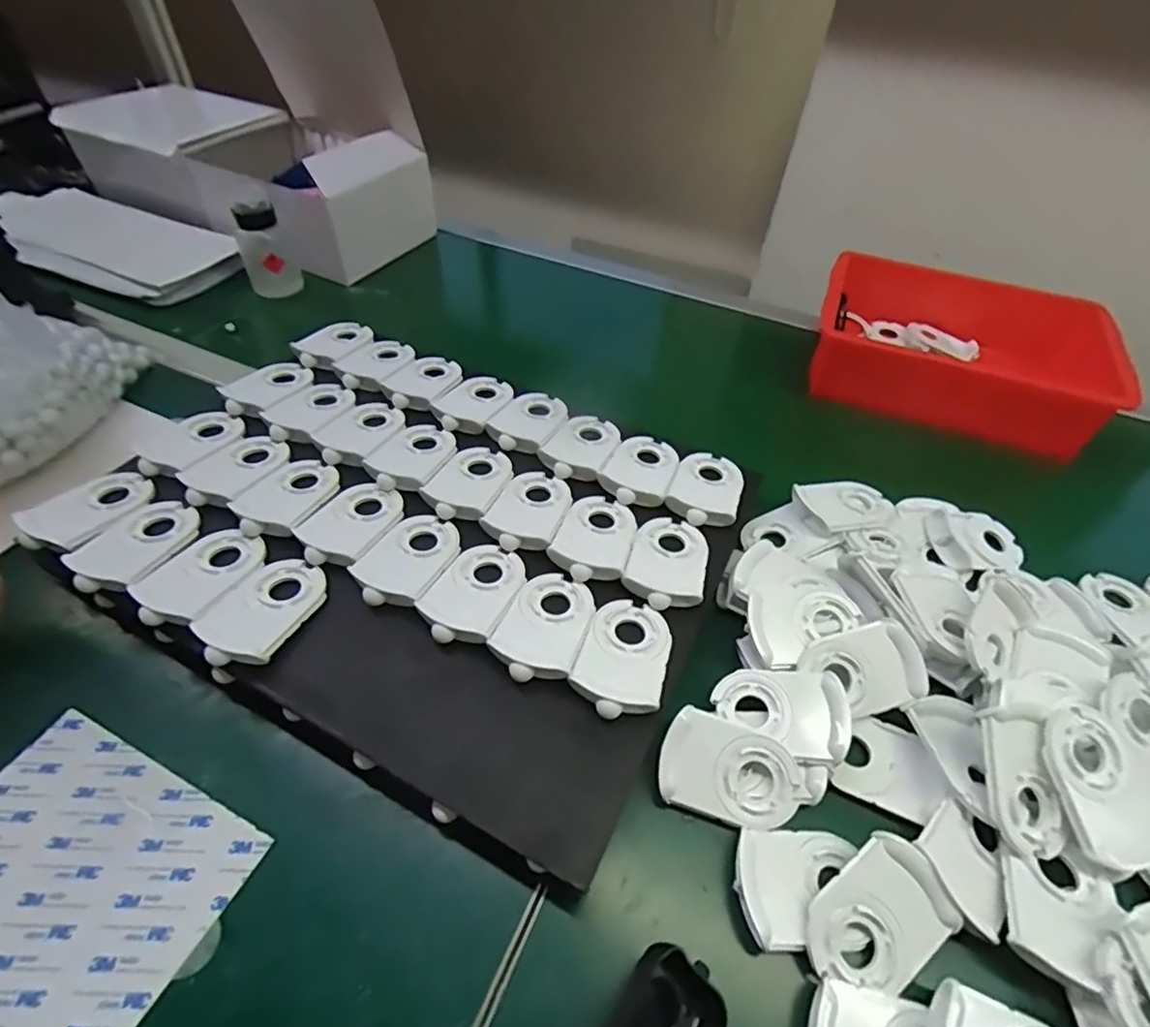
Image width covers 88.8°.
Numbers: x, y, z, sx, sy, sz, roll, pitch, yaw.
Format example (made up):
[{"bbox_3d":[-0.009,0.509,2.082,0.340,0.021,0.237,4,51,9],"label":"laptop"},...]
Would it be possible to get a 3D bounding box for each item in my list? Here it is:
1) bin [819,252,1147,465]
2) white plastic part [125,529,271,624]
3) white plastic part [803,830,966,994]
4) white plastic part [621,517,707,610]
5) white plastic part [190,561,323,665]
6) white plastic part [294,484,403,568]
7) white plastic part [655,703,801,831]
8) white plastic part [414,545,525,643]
[{"bbox_3d":[0.431,-0.189,0.670,0.296,0.081,0.207,16,49,10],"label":"bin"},{"bbox_3d":[-0.259,0.039,0.410,0.057,0.016,0.079,17,49,11],"label":"white plastic part"},{"bbox_3d":[0.164,0.218,0.316,0.080,0.009,0.056,-31,70,-14],"label":"white plastic part"},{"bbox_3d":[0.071,0.033,0.441,0.057,0.011,0.086,15,48,10],"label":"white plastic part"},{"bbox_3d":[-0.208,0.061,0.395,0.056,0.019,0.079,15,48,10],"label":"white plastic part"},{"bbox_3d":[-0.168,0.003,0.448,0.060,0.009,0.076,23,50,16],"label":"white plastic part"},{"bbox_3d":[0.096,0.160,0.365,0.085,0.010,0.057,17,68,8],"label":"white plastic part"},{"bbox_3d":[-0.069,0.051,0.413,0.055,0.009,0.078,21,50,14],"label":"white plastic part"}]

